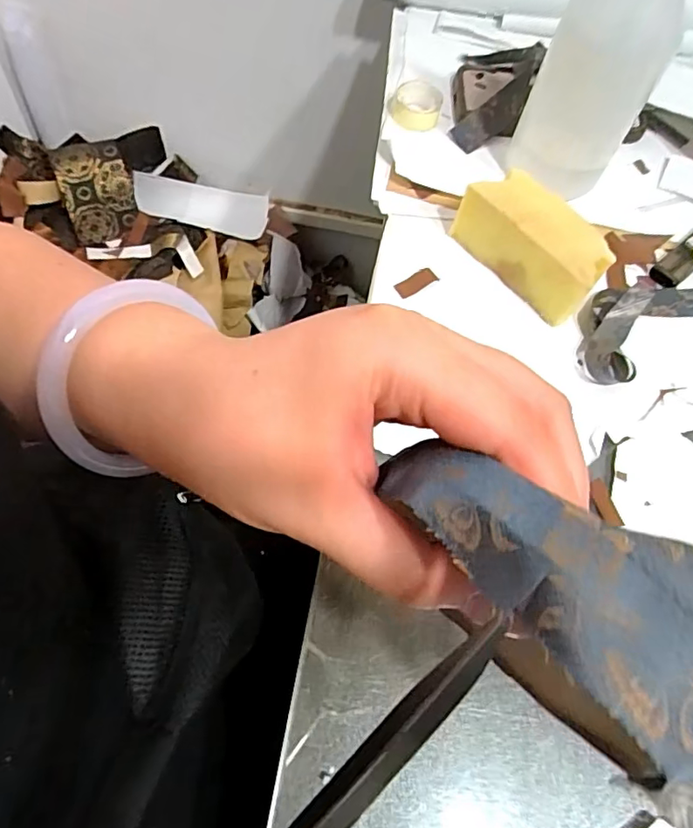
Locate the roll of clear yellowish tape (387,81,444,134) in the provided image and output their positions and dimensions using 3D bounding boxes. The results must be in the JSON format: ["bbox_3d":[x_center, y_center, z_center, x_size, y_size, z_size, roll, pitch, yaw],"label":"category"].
[{"bbox_3d":[0.060,-0.269,0.474,0.044,0.021,0.044,2,64,-4],"label":"roll of clear yellowish tape"}]

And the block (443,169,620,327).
[{"bbox_3d":[0.134,-0.121,0.394,0.053,0.044,0.109,-32,70,-18],"label":"block"}]

